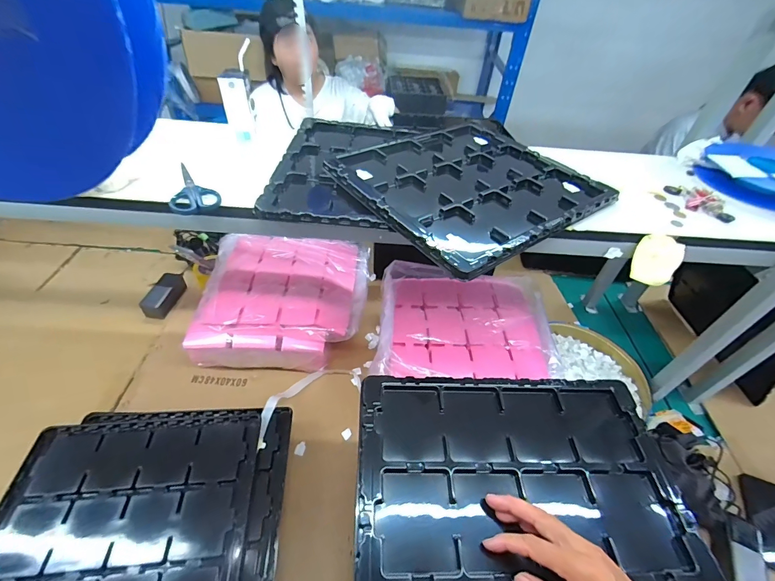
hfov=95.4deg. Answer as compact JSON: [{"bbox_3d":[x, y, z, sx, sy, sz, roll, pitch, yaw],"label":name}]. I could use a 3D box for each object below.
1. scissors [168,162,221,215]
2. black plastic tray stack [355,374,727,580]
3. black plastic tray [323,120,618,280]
[{"bbox_3d":[-0.300,-0.163,0.539,0.065,0.011,0.151,-18,50,-22],"label":"scissors"},{"bbox_3d":[0.152,0.253,0.386,0.365,0.033,0.337,4,45,-3],"label":"black plastic tray stack"},{"bbox_3d":[0.138,-0.182,0.591,0.376,0.030,0.338,-25,53,-27],"label":"black plastic tray"}]

